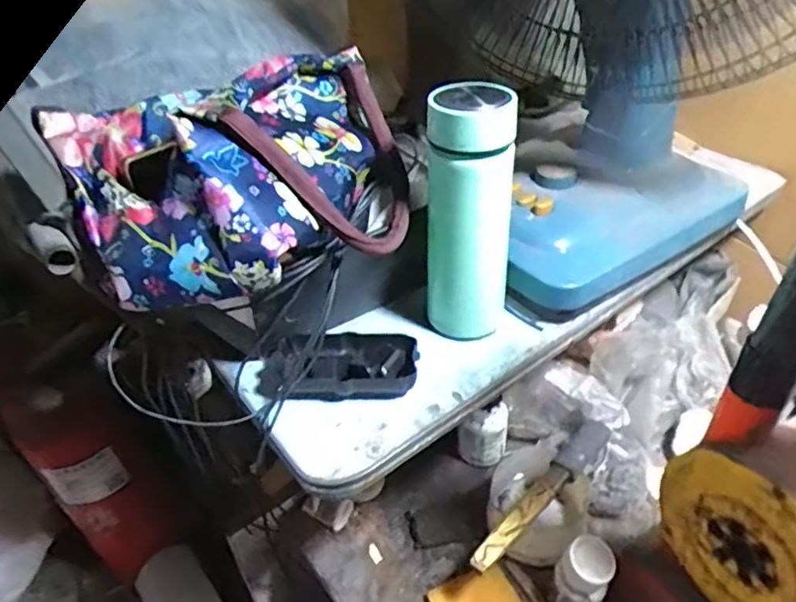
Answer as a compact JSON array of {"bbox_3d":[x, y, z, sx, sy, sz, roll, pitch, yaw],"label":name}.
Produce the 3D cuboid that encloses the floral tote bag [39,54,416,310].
[{"bbox_3d":[-0.106,-0.097,0.417,0.228,0.104,0.172,-32,47,-30],"label":"floral tote bag"}]

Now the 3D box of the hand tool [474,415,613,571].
[{"bbox_3d":[0.130,0.170,0.520,0.190,0.015,0.026,-34,48,-31],"label":"hand tool"}]

